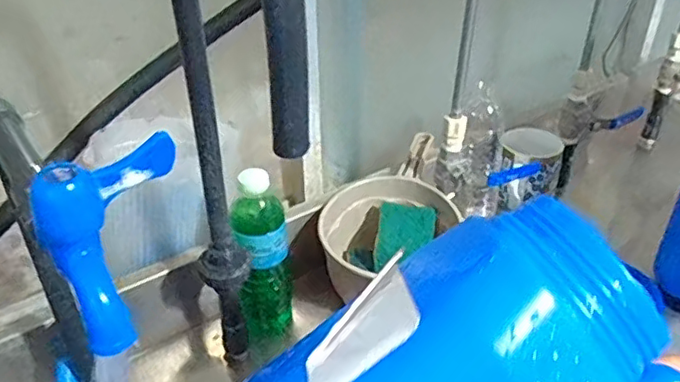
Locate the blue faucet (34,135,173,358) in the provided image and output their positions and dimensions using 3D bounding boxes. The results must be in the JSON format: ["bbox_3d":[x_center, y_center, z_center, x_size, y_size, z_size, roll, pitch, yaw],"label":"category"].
[{"bbox_3d":[-0.109,0.022,0.286,0.036,0.079,0.067,12,36,17],"label":"blue faucet"}]

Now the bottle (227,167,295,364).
[{"bbox_3d":[-0.081,0.089,0.645,0.060,0.214,0.058,-8,35,-11],"label":"bottle"}]

